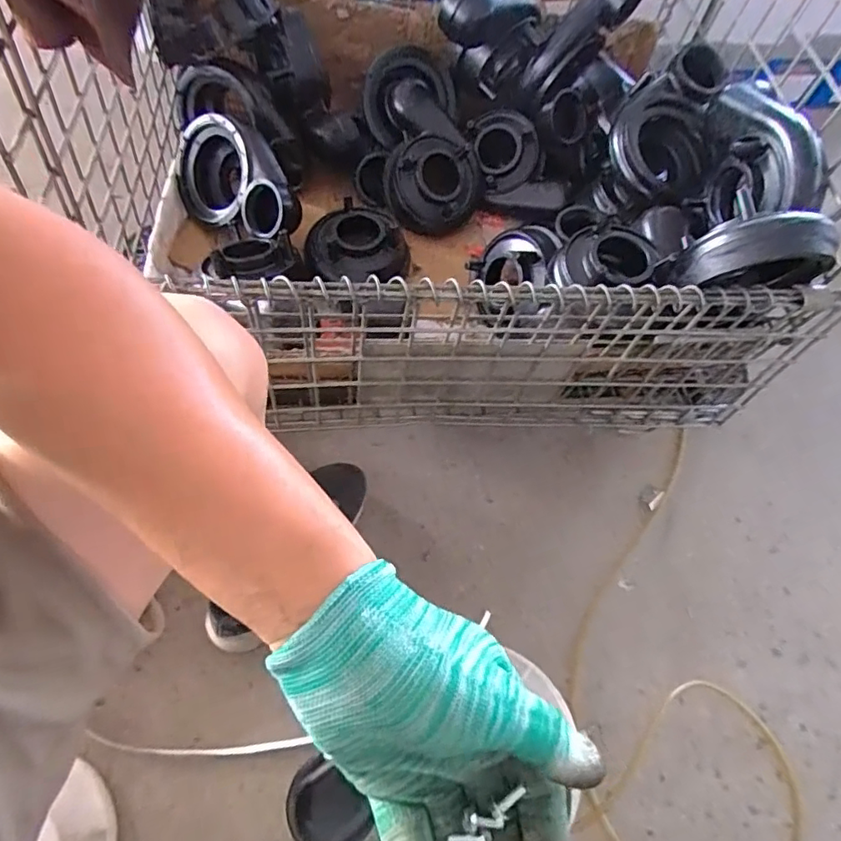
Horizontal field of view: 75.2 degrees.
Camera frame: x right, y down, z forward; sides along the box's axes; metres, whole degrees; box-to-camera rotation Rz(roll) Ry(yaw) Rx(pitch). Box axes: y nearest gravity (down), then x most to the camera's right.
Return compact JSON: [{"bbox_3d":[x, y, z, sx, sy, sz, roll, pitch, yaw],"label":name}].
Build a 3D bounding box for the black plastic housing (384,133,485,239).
[{"bbox_3d":[0.019,-0.357,0.833,0.143,0.143,0.070,-8,20,1],"label":"black plastic housing"}]

